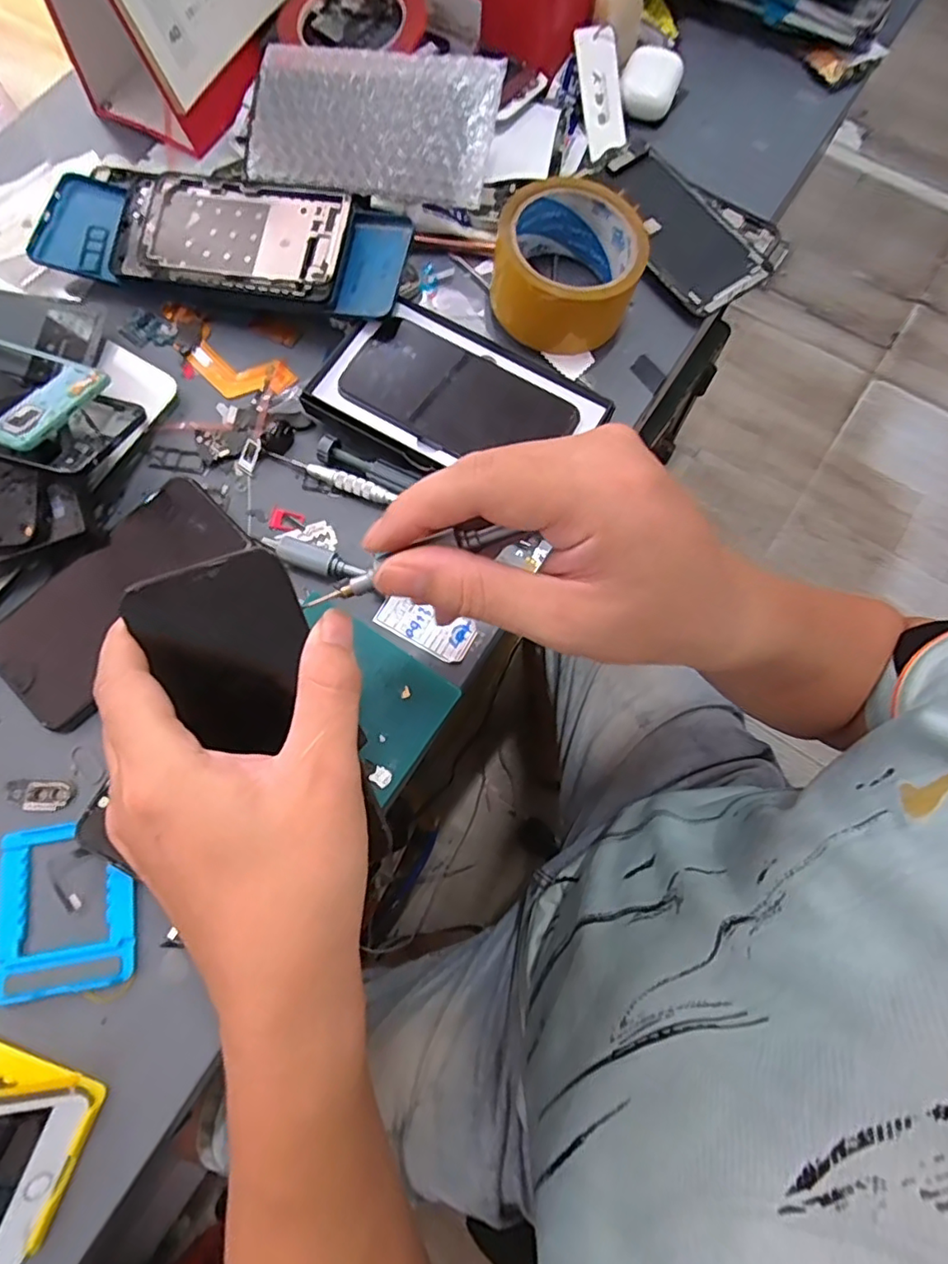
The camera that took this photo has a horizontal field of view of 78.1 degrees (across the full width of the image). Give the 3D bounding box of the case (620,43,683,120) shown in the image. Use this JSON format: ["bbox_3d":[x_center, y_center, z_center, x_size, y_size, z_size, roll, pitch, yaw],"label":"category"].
[{"bbox_3d":[0.138,-0.431,0.459,0.043,0.019,0.062,17,75,5],"label":"case"}]

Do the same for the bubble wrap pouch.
[{"bbox_3d":[-0.072,-0.349,0.400,0.172,0.009,0.085,14,98,9],"label":"bubble wrap pouch"}]

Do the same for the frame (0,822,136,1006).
[{"bbox_3d":[-0.216,0.145,0.307,0.073,0.004,0.085,-10,74,-3],"label":"frame"}]

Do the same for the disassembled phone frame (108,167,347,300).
[{"bbox_3d":[-0.164,-0.266,0.390,0.160,0.007,0.075,12,86,7],"label":"disassembled phone frame"}]

